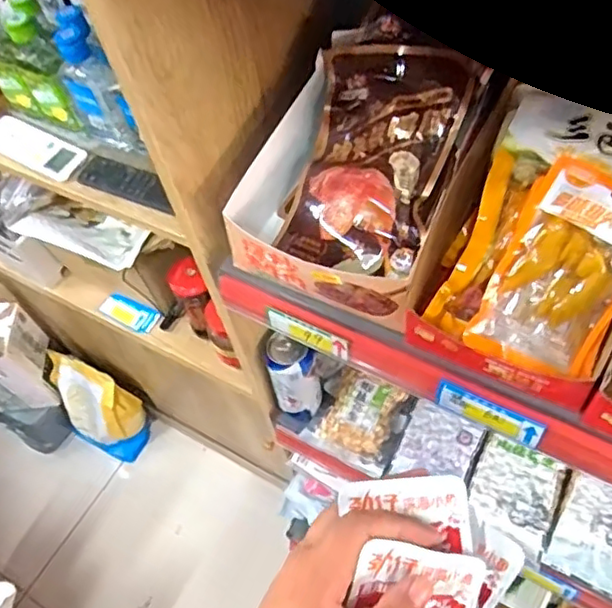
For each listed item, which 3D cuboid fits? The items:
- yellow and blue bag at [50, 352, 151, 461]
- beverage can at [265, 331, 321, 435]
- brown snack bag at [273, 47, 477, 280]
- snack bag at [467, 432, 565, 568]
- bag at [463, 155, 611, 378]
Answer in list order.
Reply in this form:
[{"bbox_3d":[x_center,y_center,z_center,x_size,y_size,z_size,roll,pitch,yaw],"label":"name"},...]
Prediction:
[{"bbox_3d":[-0.498,0.238,1.446,0.221,0.266,0.120,24,62,17],"label":"yellow and blue bag"},{"bbox_3d":[-0.015,0.112,0.862,0.064,0.184,0.062,-1,58,2],"label":"beverage can"},{"bbox_3d":[0.063,-0.131,0.590,0.144,0.028,0.206,23,106,30],"label":"brown snack bag"},{"bbox_3d":[0.264,0.242,0.793,0.103,0.019,0.127,22,62,16],"label":"snack bag"},{"bbox_3d":[0.197,-0.021,0.473,0.094,0.153,0.016,24,21,1],"label":"bag"}]

